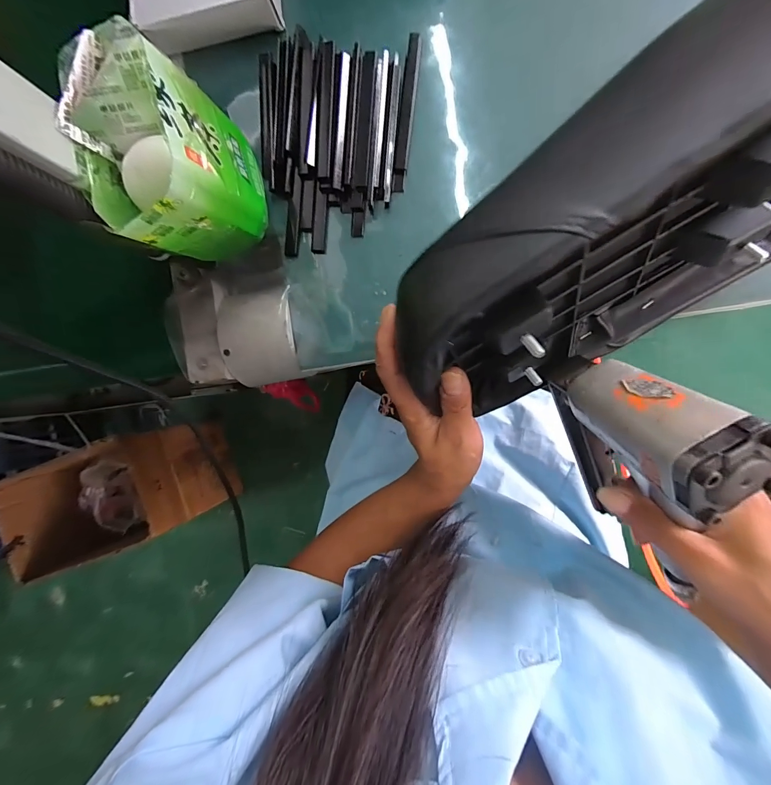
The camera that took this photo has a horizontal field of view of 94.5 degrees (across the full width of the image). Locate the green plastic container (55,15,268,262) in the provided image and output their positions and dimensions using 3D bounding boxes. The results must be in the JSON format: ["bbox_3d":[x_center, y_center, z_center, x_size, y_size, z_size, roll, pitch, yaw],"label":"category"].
[{"bbox_3d":[-0.144,-0.157,0.248,0.083,0.098,0.107,-9,90,8],"label":"green plastic container"}]

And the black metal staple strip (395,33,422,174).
[{"bbox_3d":[0.019,-0.247,0.303,0.012,0.009,0.117,7,92,8],"label":"black metal staple strip"}]

